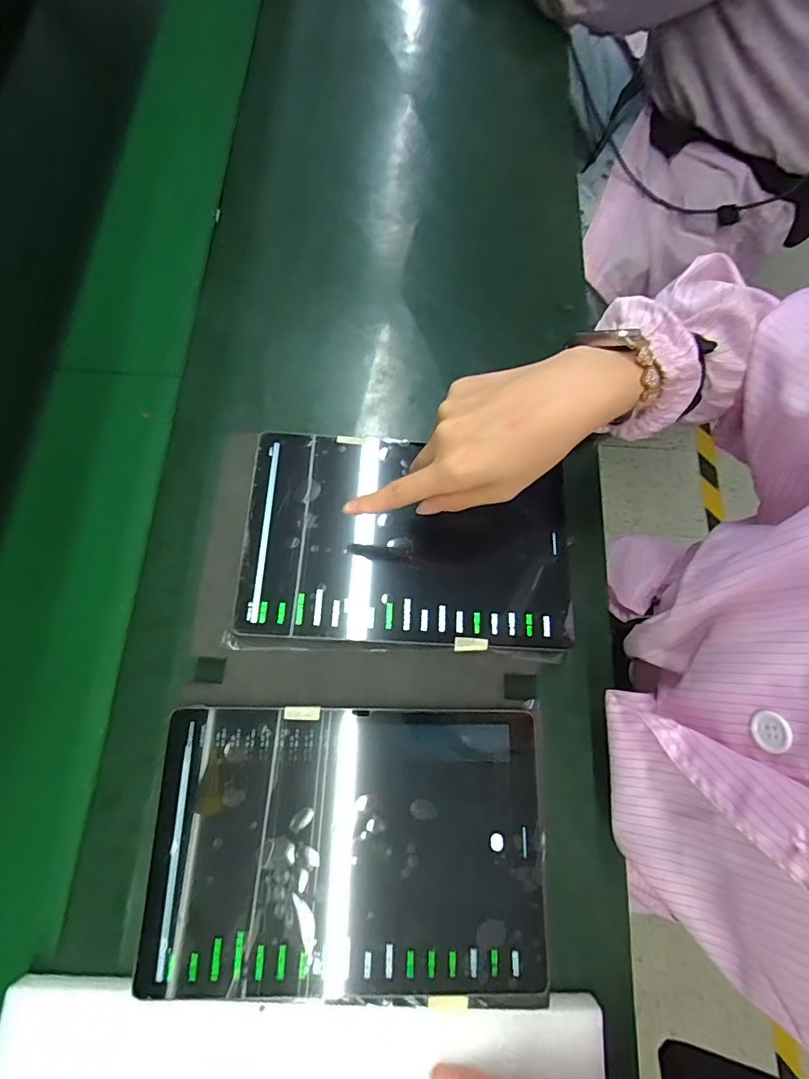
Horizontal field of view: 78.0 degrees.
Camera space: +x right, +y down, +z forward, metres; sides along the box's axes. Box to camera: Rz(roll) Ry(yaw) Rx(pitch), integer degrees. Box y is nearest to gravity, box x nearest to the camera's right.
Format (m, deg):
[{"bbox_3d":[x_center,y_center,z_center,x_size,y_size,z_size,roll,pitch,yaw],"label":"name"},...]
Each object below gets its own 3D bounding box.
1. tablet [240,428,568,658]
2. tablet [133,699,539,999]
[{"bbox_3d":[0.002,-0.003,0.395,0.249,0.007,0.167,4,72,0],"label":"tablet"},{"bbox_3d":[-0.036,0.199,0.328,0.249,0.005,0.165,1,73,-1],"label":"tablet"}]

